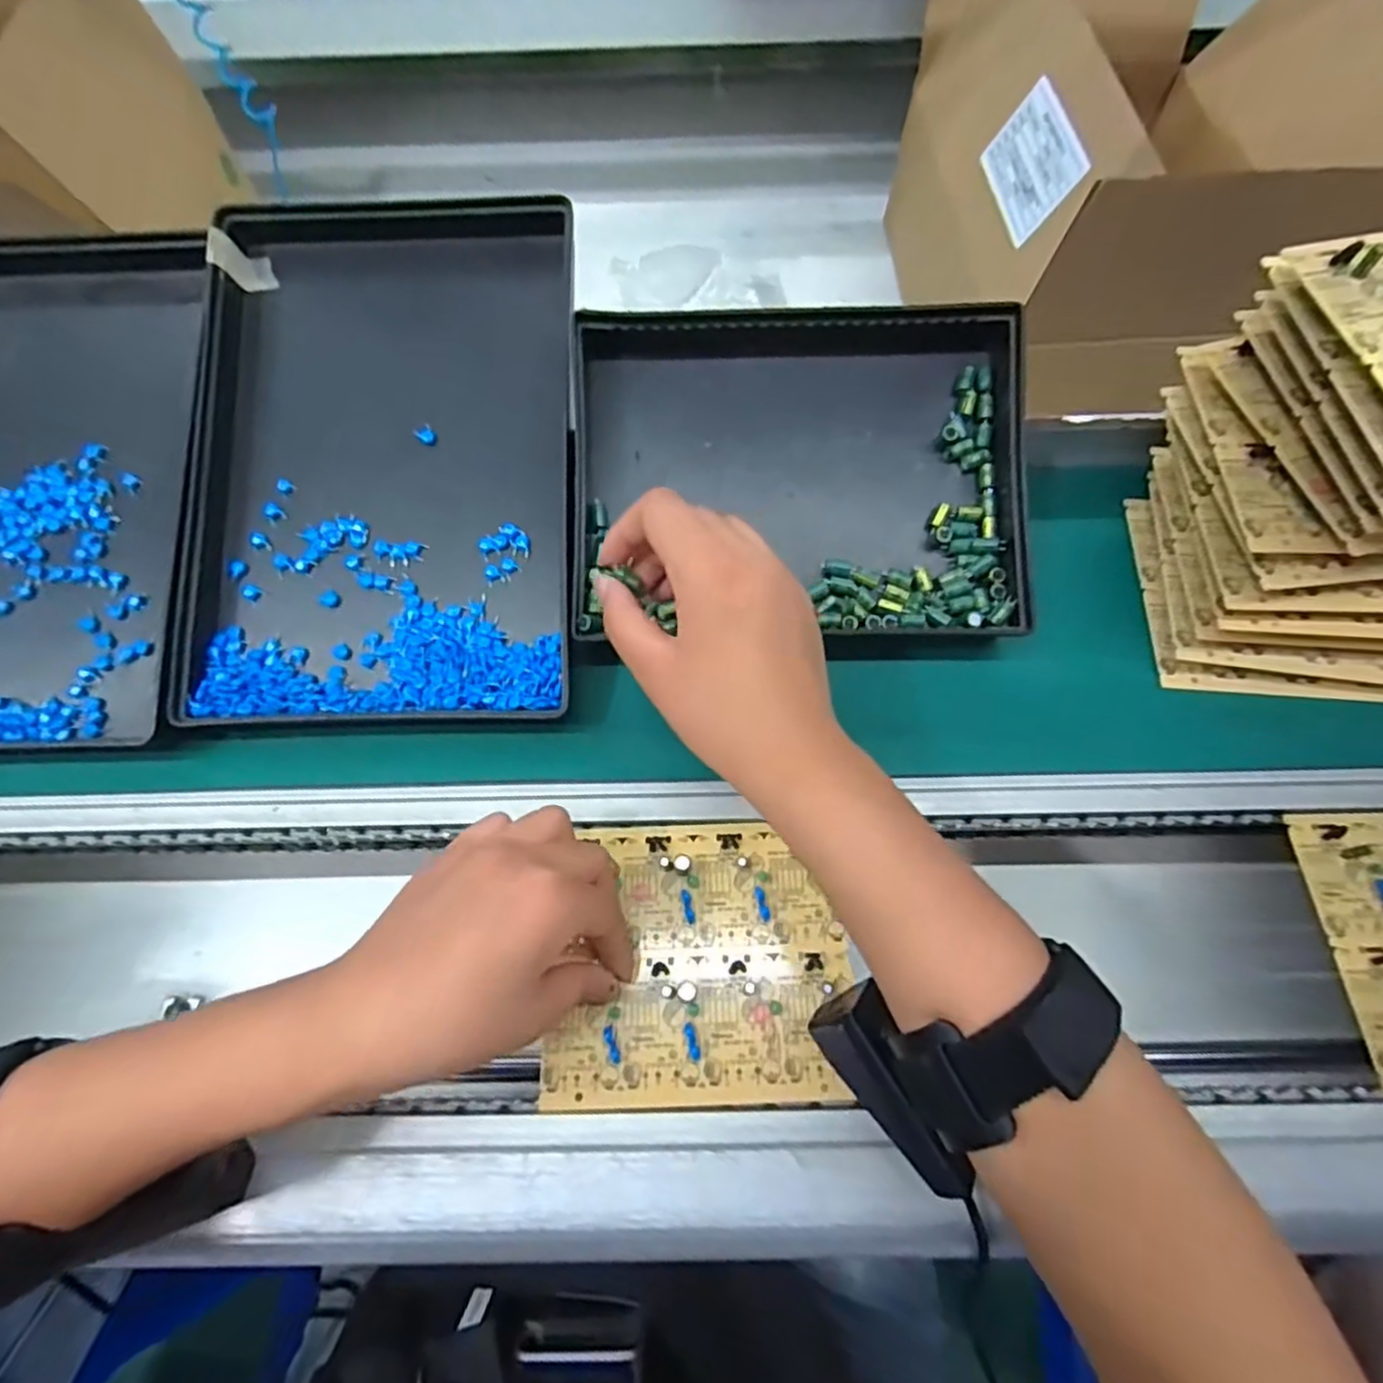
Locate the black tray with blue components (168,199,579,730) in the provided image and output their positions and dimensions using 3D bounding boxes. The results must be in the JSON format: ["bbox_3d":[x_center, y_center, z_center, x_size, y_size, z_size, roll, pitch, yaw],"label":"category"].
[{"bbox_3d":[-0.158,-0.123,0.366,0.195,0.026,0.281,-2,81,3],"label":"black tray with blue components"}]

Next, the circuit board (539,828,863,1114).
[{"bbox_3d":[0.002,0.121,0.317,0.127,0.008,0.119,-1,67,0],"label":"circuit board"}]

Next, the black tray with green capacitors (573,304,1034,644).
[{"bbox_3d":[0.054,-0.110,0.362,0.225,0.043,0.164,0,82,2],"label":"black tray with green capacitors"}]

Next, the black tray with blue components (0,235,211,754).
[{"bbox_3d":[-0.354,-0.117,0.369,0.195,0.029,0.297,-1,78,-1],"label":"black tray with blue components"}]

